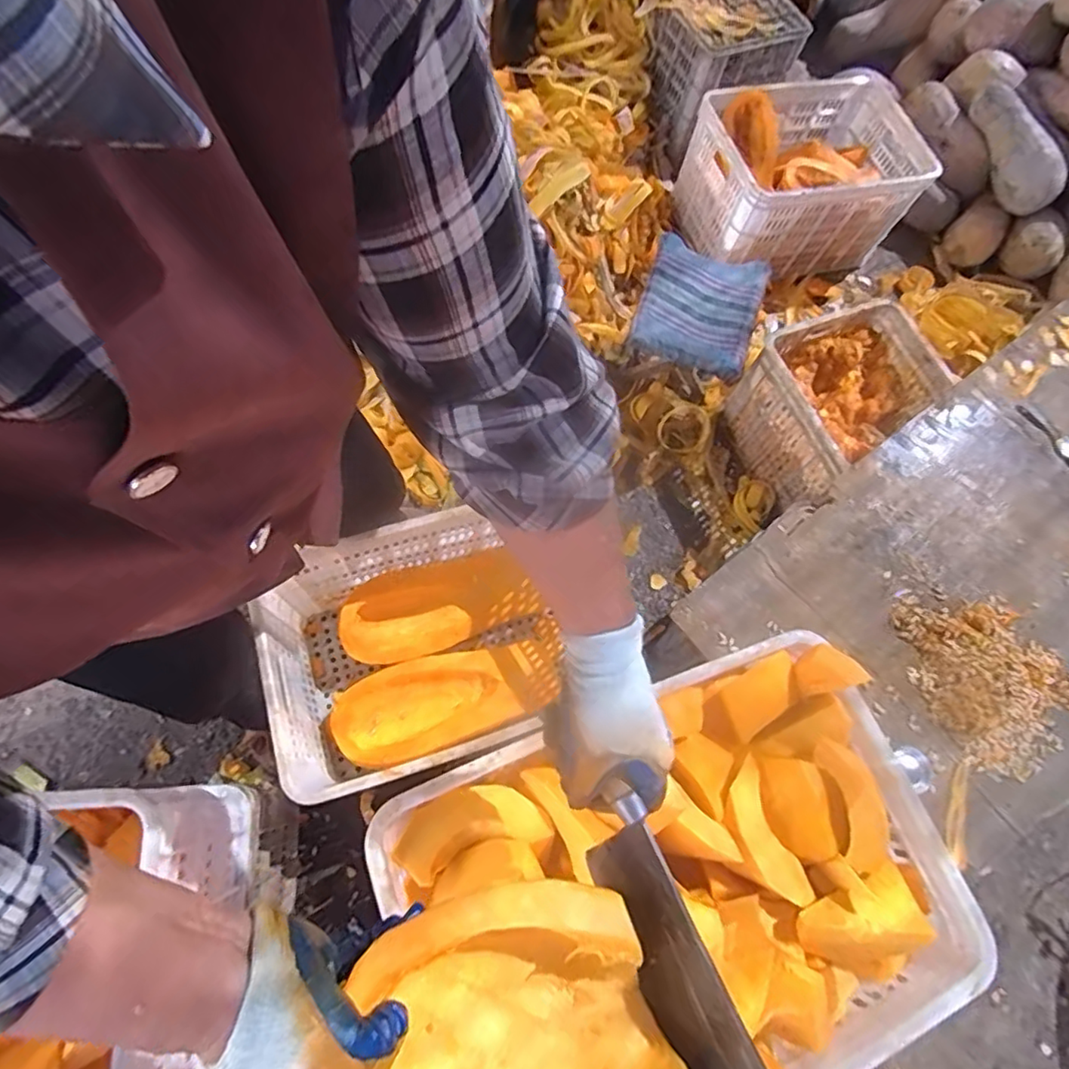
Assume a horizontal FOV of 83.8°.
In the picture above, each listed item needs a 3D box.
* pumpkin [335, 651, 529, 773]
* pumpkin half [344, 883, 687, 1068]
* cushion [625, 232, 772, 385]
[{"bbox_3d":[-0.193,0.312,1.087,0.333,0.093,0.162,-15,72,-11],"label":"pumpkin"},{"bbox_3d":[0.000,0.303,0.375,0.218,0.090,0.145,8,61,-17],"label":"pumpkin half"},{"bbox_3d":[0.349,-0.487,1.264,0.239,0.051,0.307,19,69,1],"label":"cushion"}]

